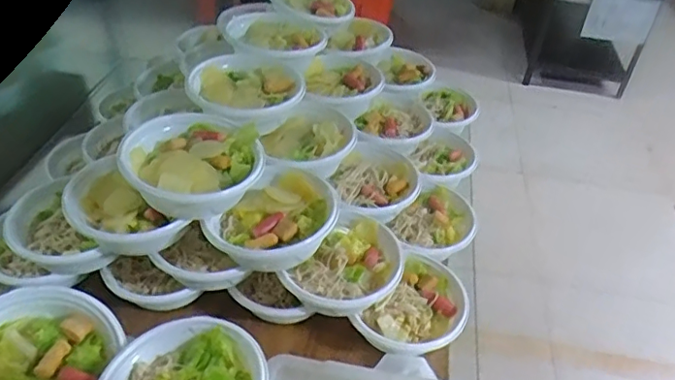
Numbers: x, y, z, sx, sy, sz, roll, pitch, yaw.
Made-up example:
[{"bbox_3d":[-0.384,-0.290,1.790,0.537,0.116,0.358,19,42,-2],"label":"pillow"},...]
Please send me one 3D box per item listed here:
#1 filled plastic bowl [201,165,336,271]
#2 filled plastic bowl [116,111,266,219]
[{"bbox_3d":[-0.078,0.036,0.720,0.133,0.057,0.167,25,45,24],"label":"filled plastic bowl"},{"bbox_3d":[-0.175,-0.036,0.699,0.131,0.075,0.171,30,48,29],"label":"filled plastic bowl"}]

